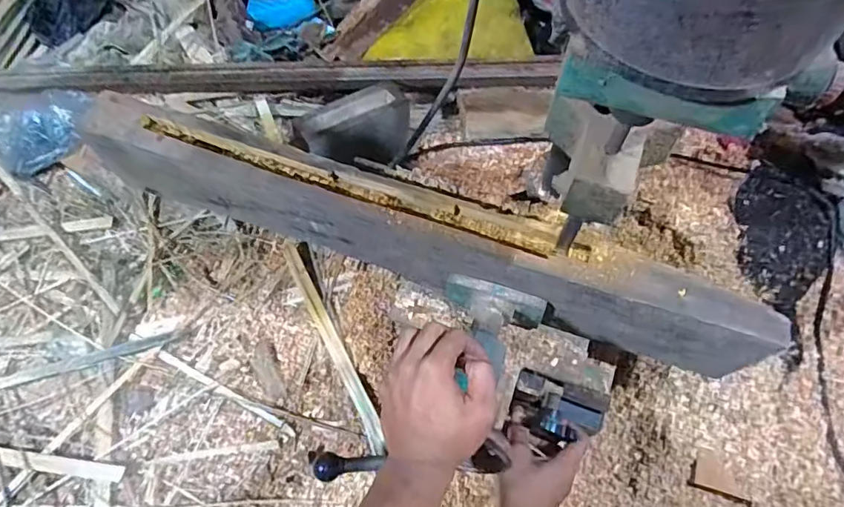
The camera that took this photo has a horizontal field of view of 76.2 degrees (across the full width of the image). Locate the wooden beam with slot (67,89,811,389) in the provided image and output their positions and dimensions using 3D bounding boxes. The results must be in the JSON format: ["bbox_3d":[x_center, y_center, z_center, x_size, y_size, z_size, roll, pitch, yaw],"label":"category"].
[{"bbox_3d":[-0.020,-0.021,0.571,0.727,0.112,0.072,17,63,9],"label":"wooden beam with slot"}]

